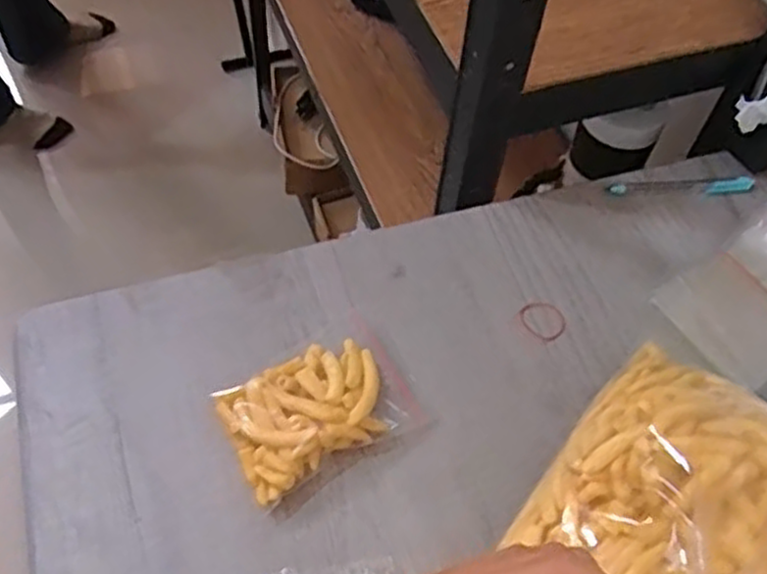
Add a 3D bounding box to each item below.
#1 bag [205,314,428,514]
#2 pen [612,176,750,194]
[{"bbox_3d":[-0.044,0.077,0.505,0.126,0.030,0.087,-26,61,-19],"label":"bag"},{"bbox_3d":[0.262,-0.088,0.655,0.136,0.011,0.016,-6,57,-7],"label":"pen"}]

